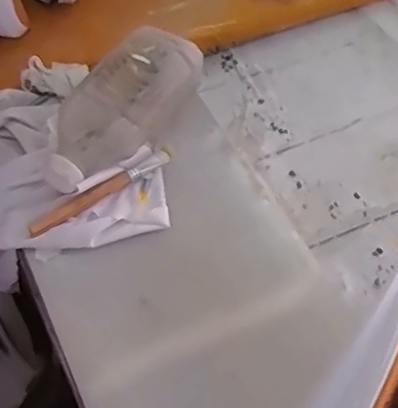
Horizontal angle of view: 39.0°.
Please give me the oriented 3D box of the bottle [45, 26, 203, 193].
[{"bbox_3d":[-0.085,-0.099,0.592,0.096,0.064,0.216,24,57,13],"label":"bottle"}]

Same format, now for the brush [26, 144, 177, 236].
[{"bbox_3d":[-0.093,-0.015,0.566,0.167,0.010,0.017,-33,63,-24],"label":"brush"}]

